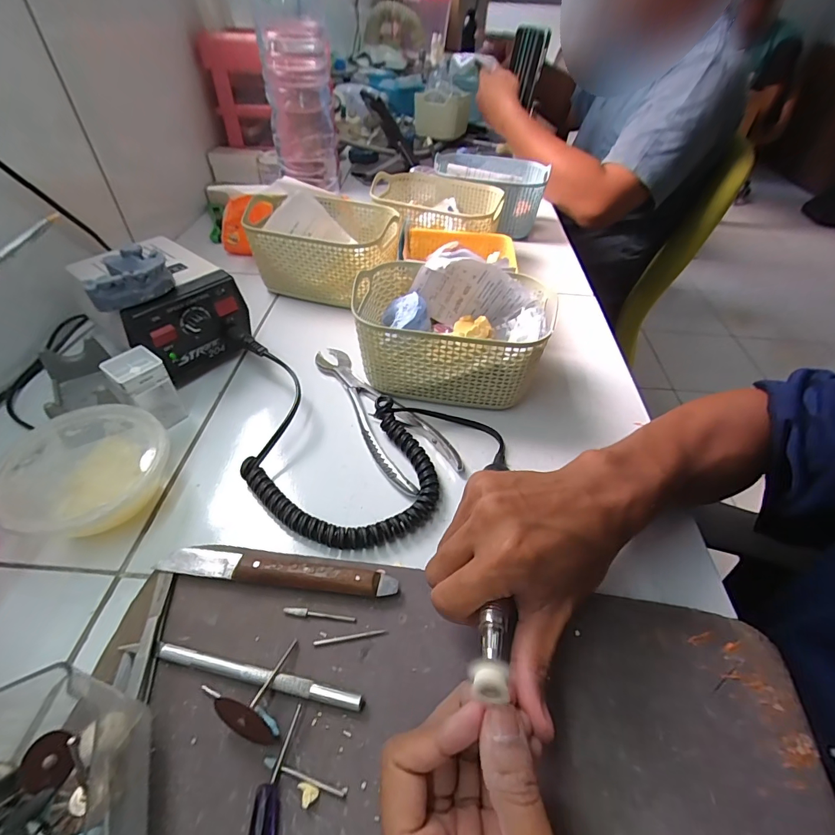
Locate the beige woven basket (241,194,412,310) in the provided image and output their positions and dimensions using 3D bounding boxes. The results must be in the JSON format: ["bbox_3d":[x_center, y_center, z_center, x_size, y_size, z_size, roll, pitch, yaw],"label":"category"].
[{"bbox_3d":[-0.106,-0.207,0.507,0.160,0.088,0.127,13,47,9],"label":"beige woven basket"}]

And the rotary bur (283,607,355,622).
[{"bbox_3d":[-0.060,0.120,0.255,0.043,0.004,0.005,8,46,4],"label":"rotary bur"}]

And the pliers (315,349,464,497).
[{"bbox_3d":[-0.043,-0.008,0.376,0.058,0.014,0.192,-27,53,-27],"label":"pliers"}]

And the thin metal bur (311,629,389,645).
[{"bbox_3d":[-0.039,0.129,0.248,0.043,0.004,0.004,-5,47,-9],"label":"thin metal bur"}]

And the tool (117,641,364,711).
[{"bbox_3d":[-0.097,0.140,0.231,0.136,0.008,0.008,10,46,6],"label":"tool"}]

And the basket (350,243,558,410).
[{"bbox_3d":[0.030,-0.078,0.391,0.166,0.091,0.117,8,46,4],"label":"basket"}]

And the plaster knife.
[{"bbox_3d":[-0.088,0.098,0.269,0.147,0.014,0.022,6,46,2],"label":"plaster knife"}]

